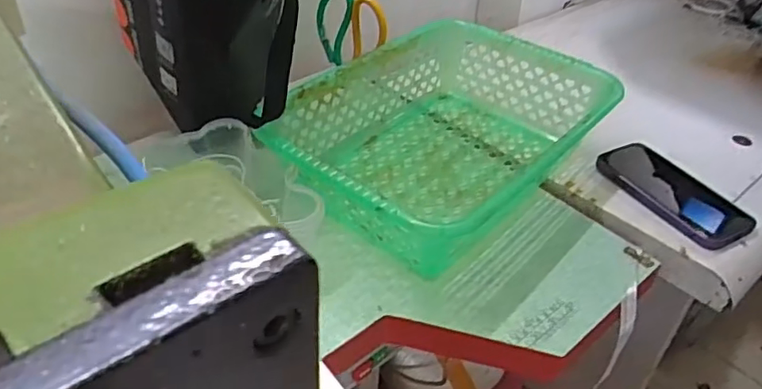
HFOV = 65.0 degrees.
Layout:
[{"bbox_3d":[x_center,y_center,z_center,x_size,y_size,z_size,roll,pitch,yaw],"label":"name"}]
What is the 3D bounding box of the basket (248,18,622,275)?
[{"bbox_3d":[0.069,-0.061,0.659,0.258,0.103,0.348,30,46,29],"label":"basket"}]

